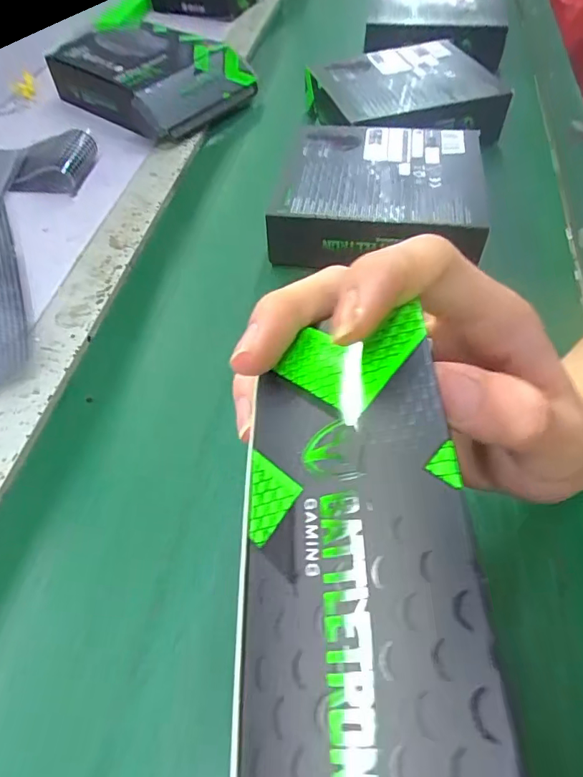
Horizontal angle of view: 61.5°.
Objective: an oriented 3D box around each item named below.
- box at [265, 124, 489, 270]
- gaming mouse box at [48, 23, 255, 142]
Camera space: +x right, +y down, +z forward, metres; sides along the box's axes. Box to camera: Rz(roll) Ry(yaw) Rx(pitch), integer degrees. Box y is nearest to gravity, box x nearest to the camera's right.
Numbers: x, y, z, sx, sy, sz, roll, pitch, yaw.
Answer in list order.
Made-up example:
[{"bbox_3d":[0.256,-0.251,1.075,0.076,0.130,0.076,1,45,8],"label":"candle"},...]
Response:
[{"bbox_3d":[0.083,-0.184,0.468,0.182,0.056,0.172,10,55,8],"label":"box"},{"bbox_3d":[-0.177,-0.400,0.632,0.204,0.068,0.158,34,62,23],"label":"gaming mouse box"}]

